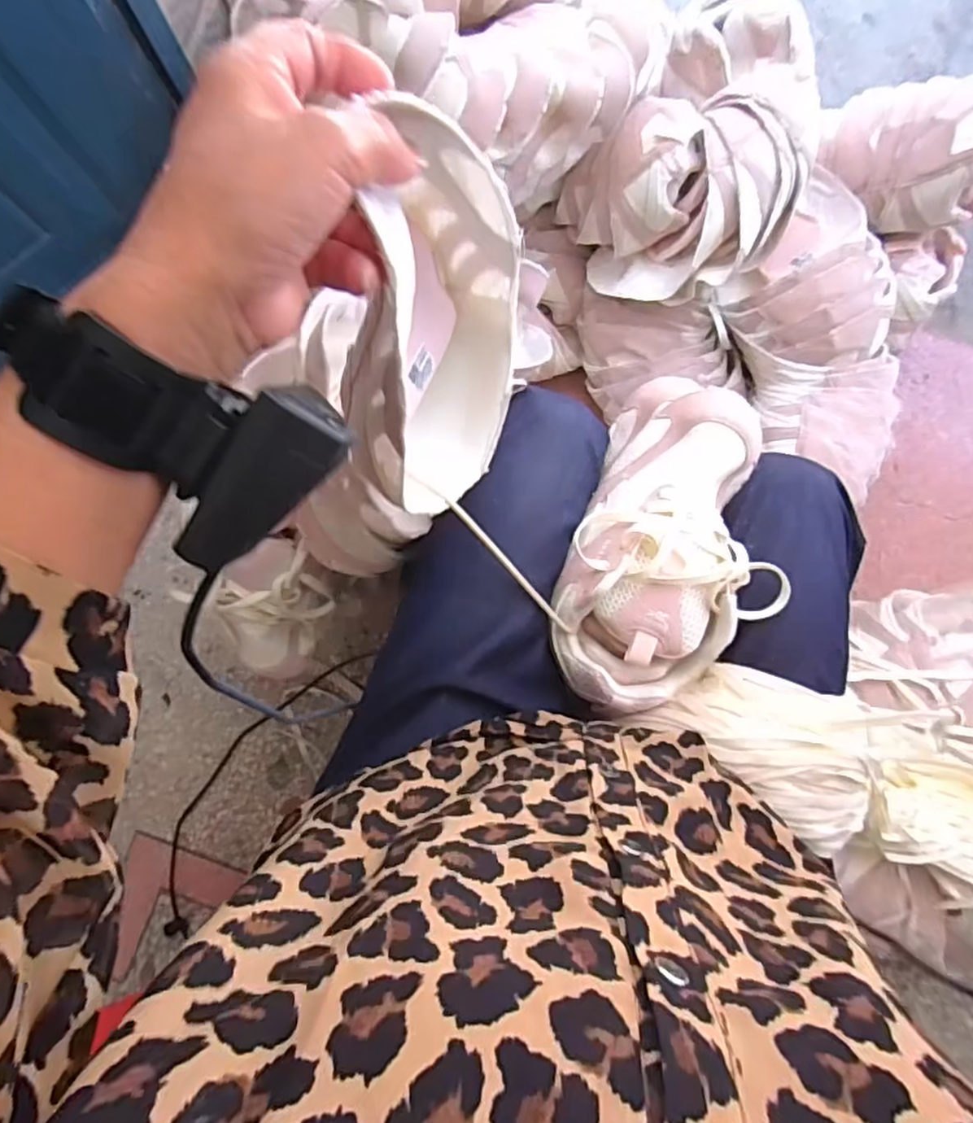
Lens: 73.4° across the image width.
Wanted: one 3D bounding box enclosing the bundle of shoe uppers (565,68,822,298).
[{"bbox_3d":[0.235,-0.413,0.744,0.242,0.131,0.202,-22,84,-2],"label":"bundle of shoe uppers"}]

